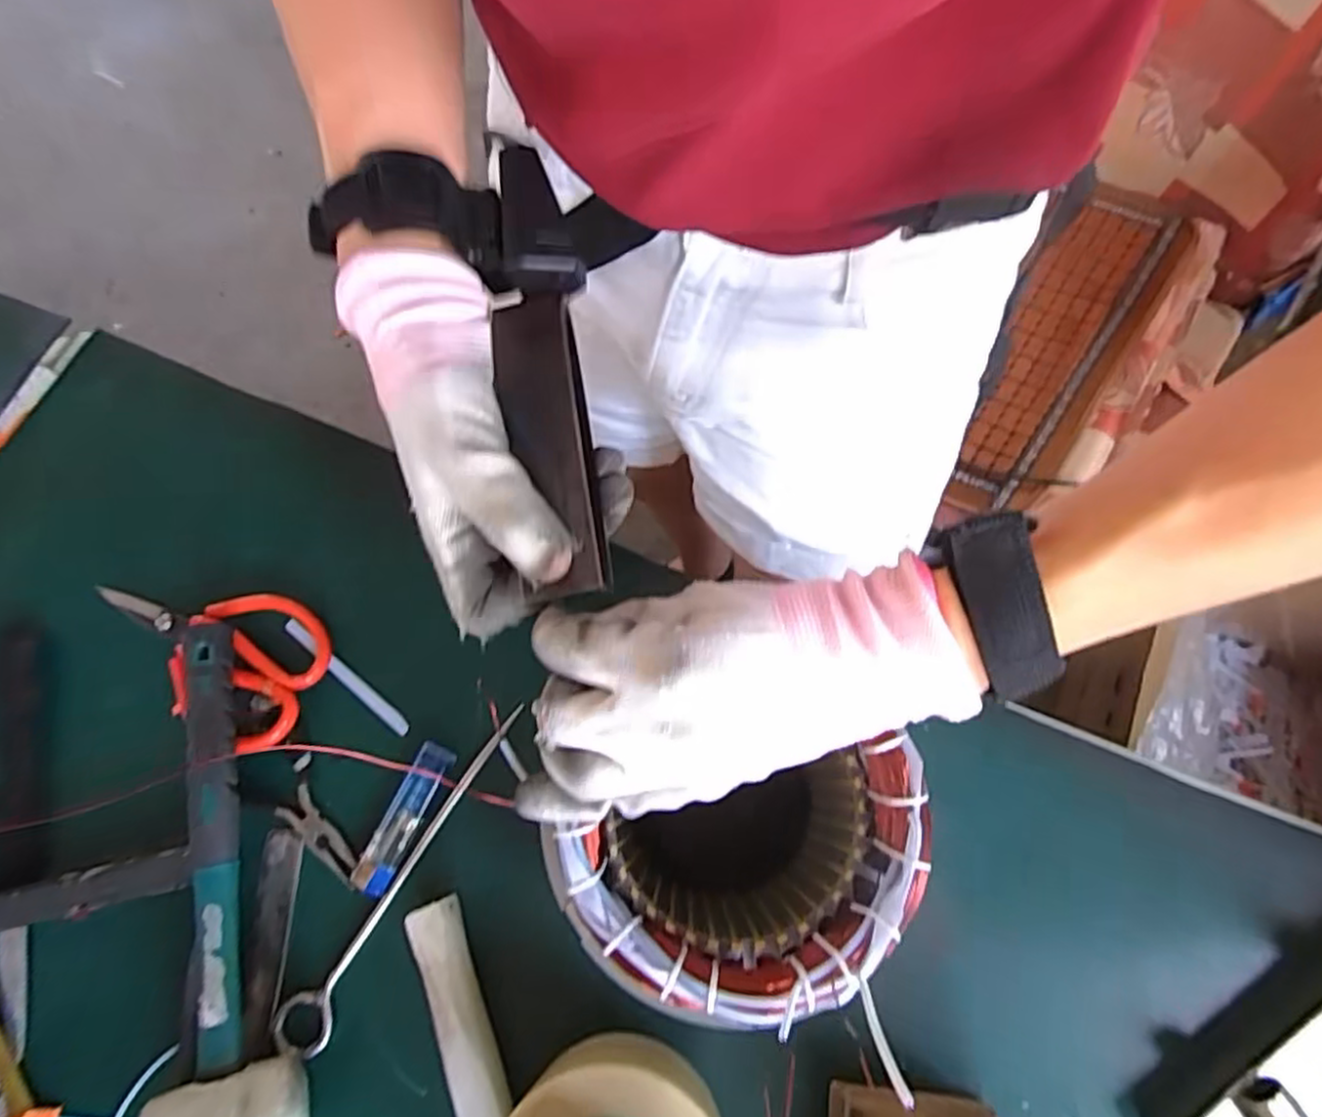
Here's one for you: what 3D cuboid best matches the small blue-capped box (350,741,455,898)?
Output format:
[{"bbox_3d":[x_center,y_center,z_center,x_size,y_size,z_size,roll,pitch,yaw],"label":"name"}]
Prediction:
[{"bbox_3d":[-0.153,0.152,0.418,0.022,0.010,0.086,23,76,9],"label":"small blue-capped box"}]

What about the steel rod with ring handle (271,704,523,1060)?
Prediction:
[{"bbox_3d":[-0.147,0.180,0.412,0.030,0.004,0.213,31,77,10],"label":"steel rod with ring handle"}]

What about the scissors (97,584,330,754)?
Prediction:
[{"bbox_3d":[-0.285,0.052,0.446,0.150,0.016,0.088,24,76,9],"label":"scissors"}]

